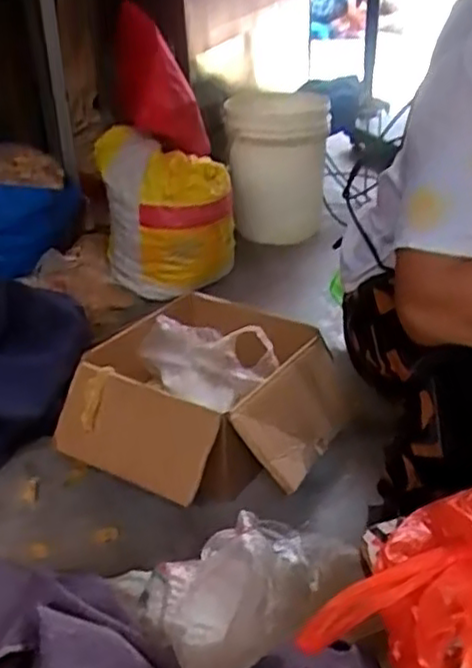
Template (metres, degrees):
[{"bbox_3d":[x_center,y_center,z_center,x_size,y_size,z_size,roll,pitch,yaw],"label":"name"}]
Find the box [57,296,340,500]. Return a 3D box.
[{"bbox_3d":[-0.043,0.126,1.242,0.421,0.184,0.397,19,37,32],"label":"box"}]

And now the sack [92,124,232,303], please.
[{"bbox_3d":[-0.179,-0.305,1.825,0.318,0.396,0.293,-7,31,-8],"label":"sack"}]

